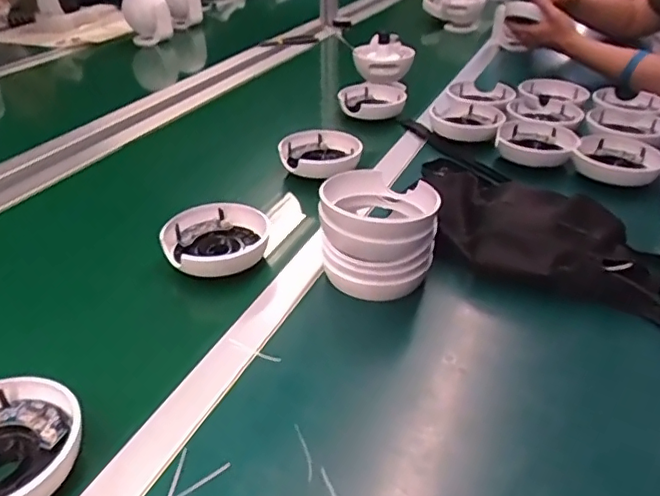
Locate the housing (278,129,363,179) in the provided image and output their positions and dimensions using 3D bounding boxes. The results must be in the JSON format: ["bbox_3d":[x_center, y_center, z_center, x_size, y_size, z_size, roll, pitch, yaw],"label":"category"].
[{"bbox_3d":[-0.012,-0.135,0.818,0.109,0.029,0.120,-9,34,-14],"label":"housing"}]

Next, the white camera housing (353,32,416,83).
[{"bbox_3d":[0.105,-0.372,1.112,0.115,0.079,0.054,13,35,19],"label":"white camera housing"}]

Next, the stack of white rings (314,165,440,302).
[{"bbox_3d":[0.050,-0.014,0.598,0.114,0.100,0.122,1,33,1],"label":"stack of white rings"}]

